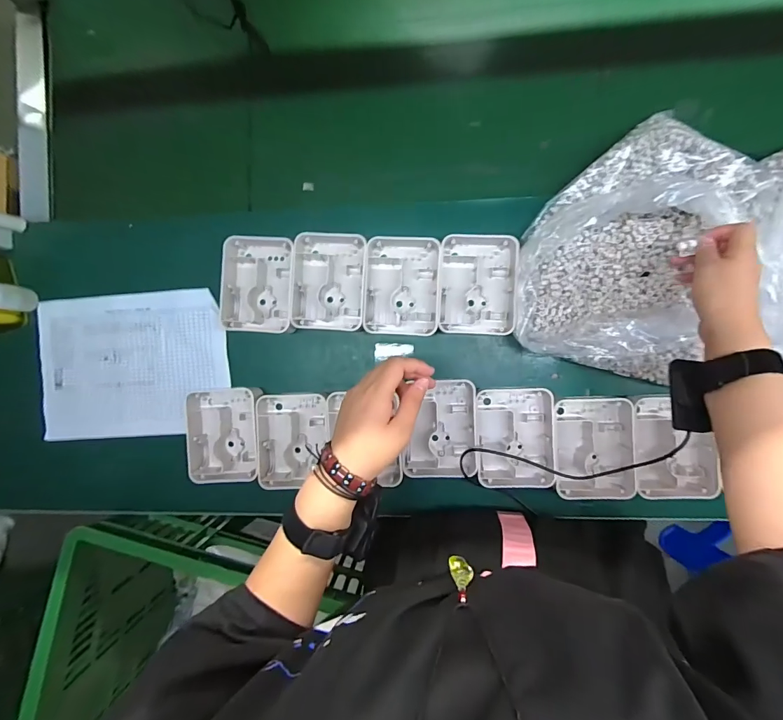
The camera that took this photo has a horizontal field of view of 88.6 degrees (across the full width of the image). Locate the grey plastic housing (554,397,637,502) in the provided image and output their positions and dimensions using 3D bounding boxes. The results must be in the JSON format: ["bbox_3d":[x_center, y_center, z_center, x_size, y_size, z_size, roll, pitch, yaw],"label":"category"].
[{"bbox_3d":[0.267,0.116,0.528,0.103,0.032,0.129,0,90,5],"label":"grey plastic housing"}]

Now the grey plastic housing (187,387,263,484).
[{"bbox_3d":[-0.235,0.106,0.573,0.104,0.039,0.133,0,90,5],"label":"grey plastic housing"}]

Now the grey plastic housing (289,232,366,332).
[{"bbox_3d":[-0.085,-0.106,0.563,0.103,0.051,0.135,3,90,5],"label":"grey plastic housing"}]

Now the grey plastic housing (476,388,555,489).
[{"bbox_3d":[0.164,0.104,0.540,0.100,0.033,0.133,1,90,5],"label":"grey plastic housing"}]

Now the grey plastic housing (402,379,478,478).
[{"bbox_3d":[0.069,0.094,0.551,0.101,0.031,0.135,1,90,5],"label":"grey plastic housing"}]

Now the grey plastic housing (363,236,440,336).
[{"bbox_3d":[0.016,-0.098,0.550,0.102,0.041,0.131,2,90,5],"label":"grey plastic housing"}]

